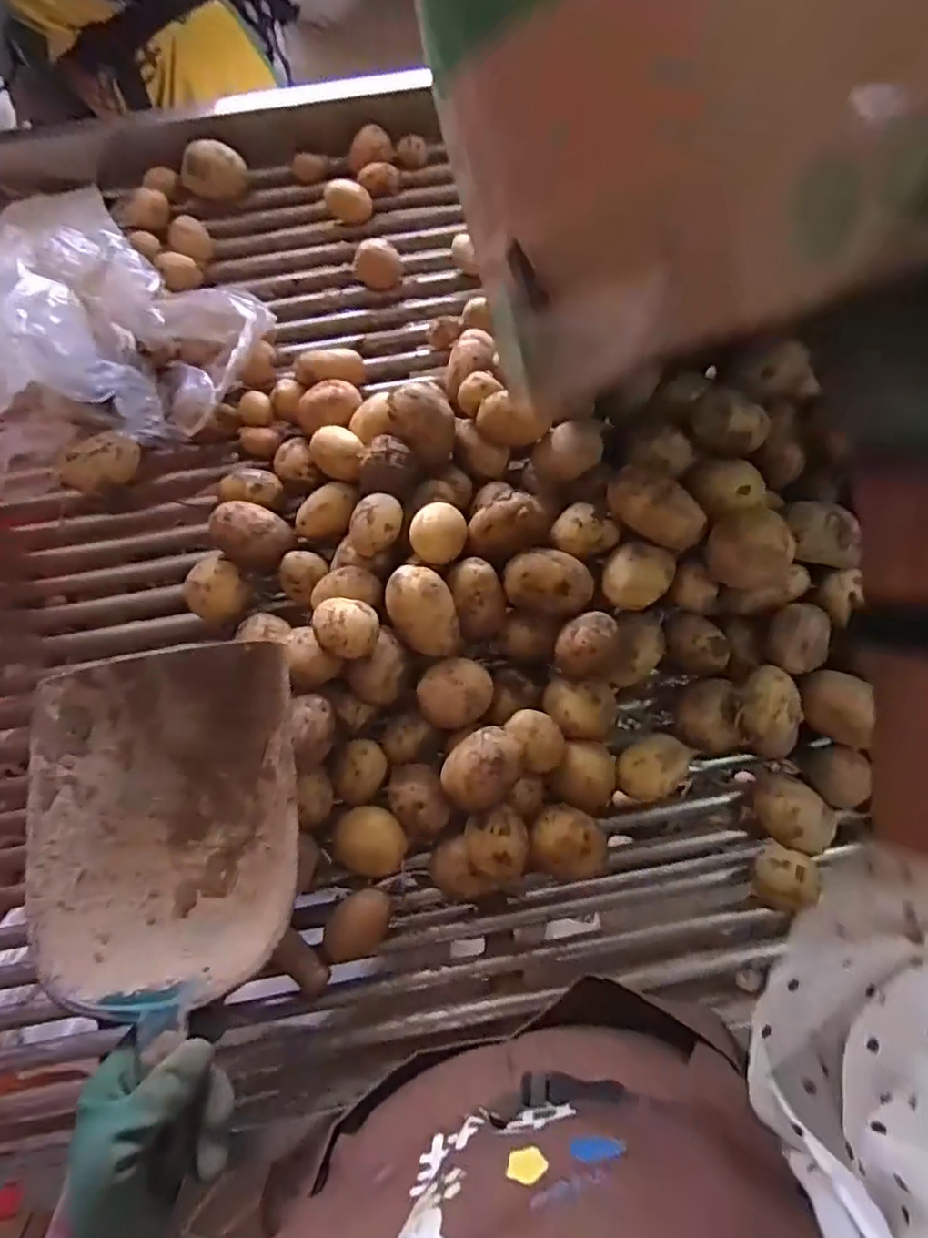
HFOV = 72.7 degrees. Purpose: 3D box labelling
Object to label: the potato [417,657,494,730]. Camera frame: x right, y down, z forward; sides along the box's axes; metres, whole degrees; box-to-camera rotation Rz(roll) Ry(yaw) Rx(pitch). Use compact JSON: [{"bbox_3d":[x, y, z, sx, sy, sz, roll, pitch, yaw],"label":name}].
[{"bbox_3d":[-0.007,0.060,0.518,0.058,0.040,0.055,0,76,1],"label":"potato"}]

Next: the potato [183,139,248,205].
[{"bbox_3d":[-0.277,-0.500,0.705,0.068,0.054,0.043,22,77,7],"label":"potato"}]

